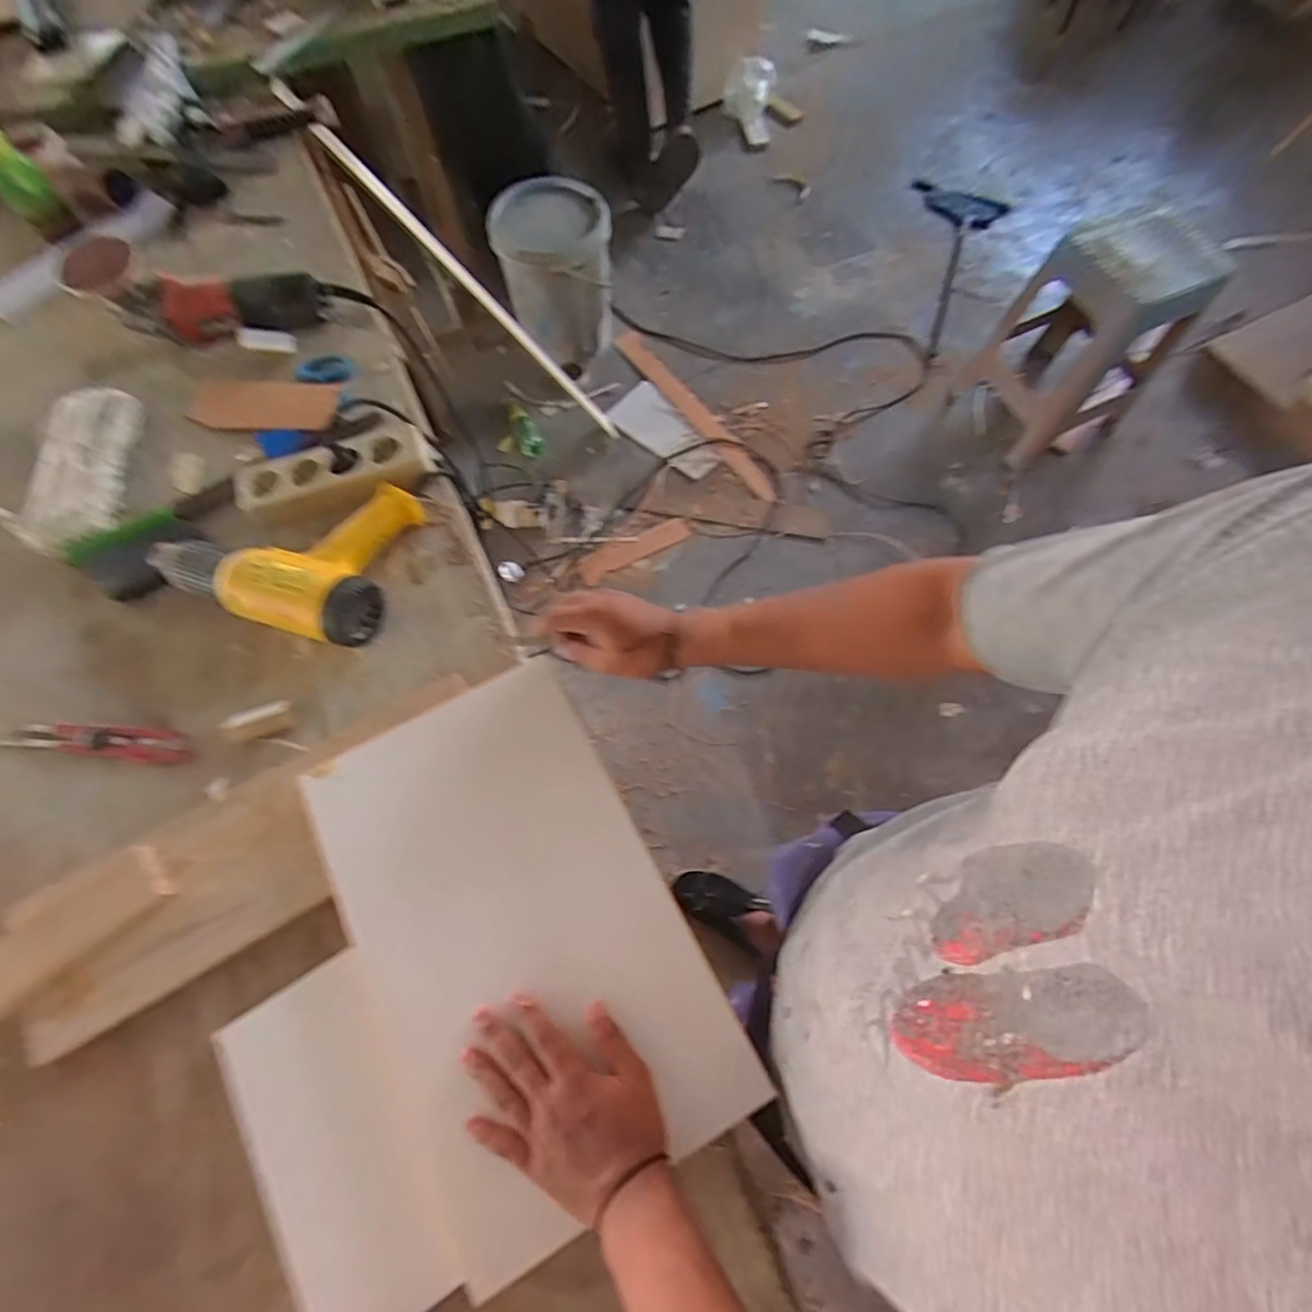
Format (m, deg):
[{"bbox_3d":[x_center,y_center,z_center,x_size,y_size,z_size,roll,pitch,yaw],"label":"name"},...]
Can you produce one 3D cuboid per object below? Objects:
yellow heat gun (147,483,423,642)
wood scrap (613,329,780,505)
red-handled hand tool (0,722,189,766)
[{"bbox_3d":[-0.391,-0.120,0.627,0.245,0.069,0.178,14,68,6],"label":"yellow heat gun"},{"bbox_3d":[0.114,-0.719,1.772,0.079,0.031,0.707,-34,72,-13],"label":"wood scrap"},{"bbox_3d":[-0.538,0.078,0.577,0.169,0.011,0.034,8,69,0],"label":"red-handled hand tool"}]

